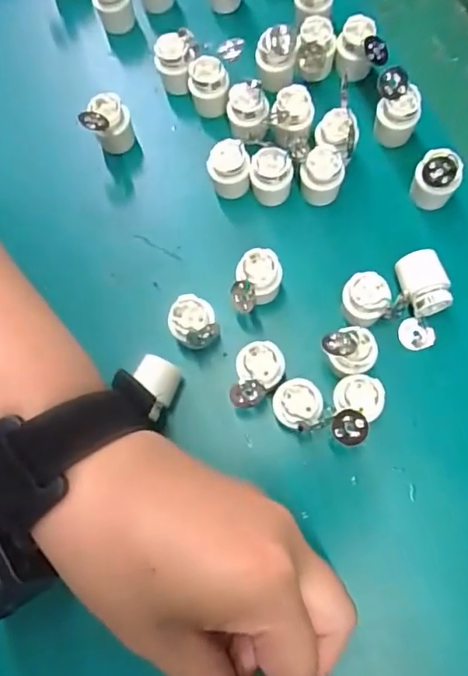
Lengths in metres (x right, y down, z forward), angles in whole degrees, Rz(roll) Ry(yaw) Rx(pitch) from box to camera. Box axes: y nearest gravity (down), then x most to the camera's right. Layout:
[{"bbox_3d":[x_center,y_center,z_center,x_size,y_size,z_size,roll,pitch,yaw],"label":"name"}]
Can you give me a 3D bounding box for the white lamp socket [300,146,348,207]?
[{"bbox_3d":[0.044,-0.081,0.274,0.021,0.030,0.017,3,72,3],"label":"white lamp socket"}]

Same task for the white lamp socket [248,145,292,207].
[{"bbox_3d":[0.019,-0.080,0.274,0.021,0.030,0.018,3,72,4],"label":"white lamp socket"}]

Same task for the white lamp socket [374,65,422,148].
[{"bbox_3d":[0.083,-0.118,0.276,0.023,0.036,0.020,13,73,6],"label":"white lamp socket"}]

